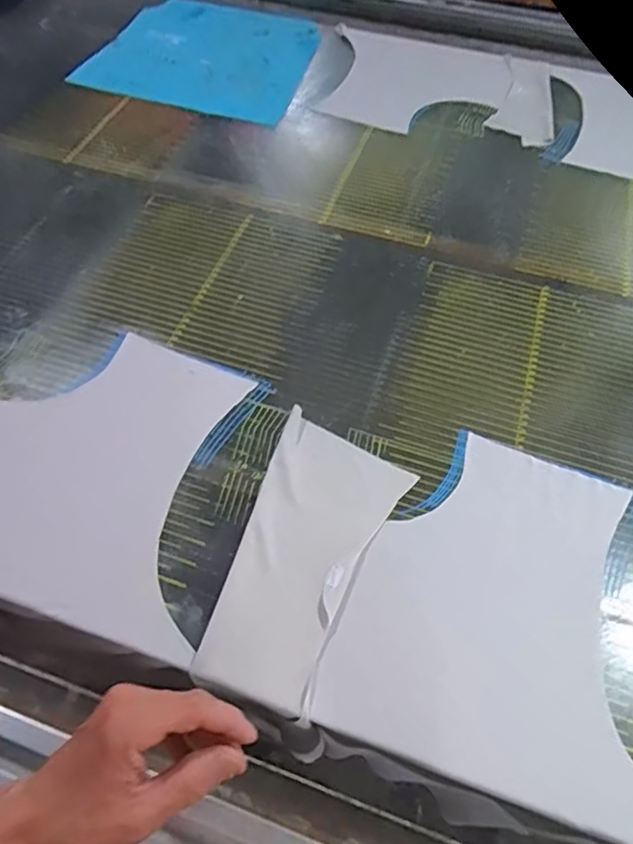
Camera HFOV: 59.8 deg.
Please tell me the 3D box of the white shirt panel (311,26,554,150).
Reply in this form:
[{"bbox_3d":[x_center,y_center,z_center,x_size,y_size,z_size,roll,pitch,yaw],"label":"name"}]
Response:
[{"bbox_3d":[0.217,-0.596,0.963,0.374,0.014,0.329,13,59,7],"label":"white shirt panel"}]

